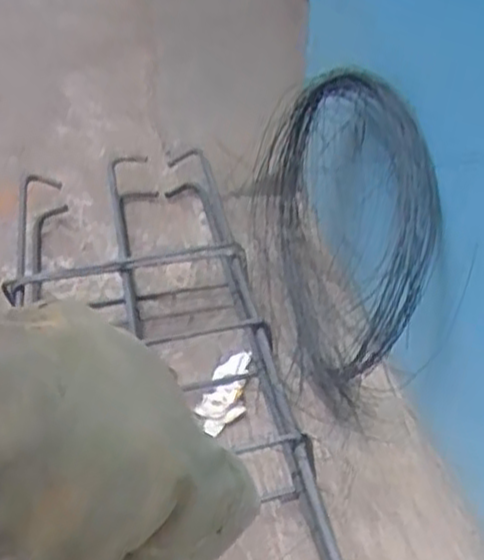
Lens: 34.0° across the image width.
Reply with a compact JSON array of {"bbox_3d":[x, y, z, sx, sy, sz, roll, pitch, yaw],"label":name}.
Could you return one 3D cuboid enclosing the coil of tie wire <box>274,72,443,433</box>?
[{"bbox_3d":[0.092,-0.052,0.731,0.084,0.282,0.264,-6,38,-8],"label":"coil of tie wire"}]

